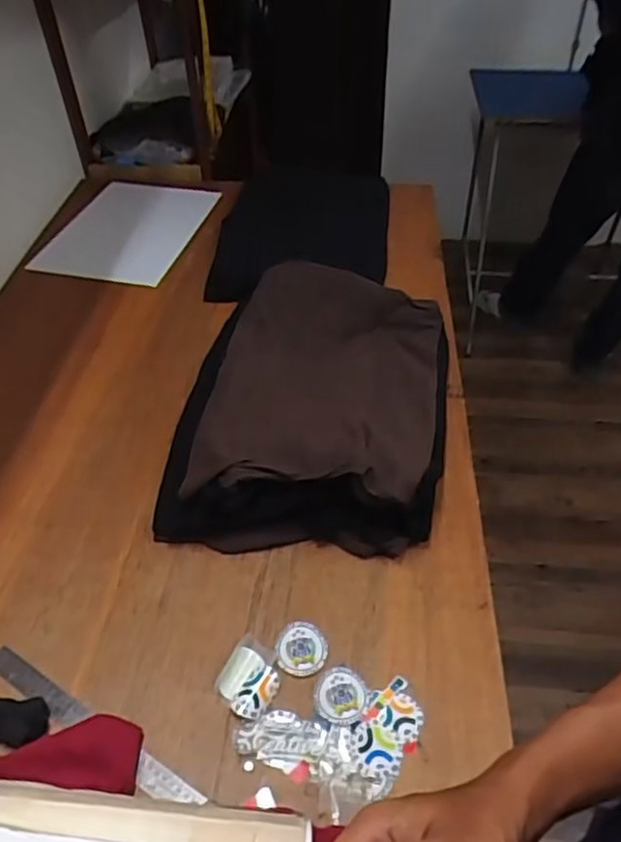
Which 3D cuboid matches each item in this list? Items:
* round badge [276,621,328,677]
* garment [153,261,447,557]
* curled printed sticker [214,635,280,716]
[{"bbox_3d":[-0.010,0.266,0.757,0.059,0.009,0.063,0,45,0],"label":"round badge"},{"bbox_3d":[0.013,-0.035,0.977,0.383,0.151,0.491,5,46,6],"label":"garment"},{"bbox_3d":[-0.068,0.289,0.731,0.070,0.015,0.075,27,52,25],"label":"curled printed sticker"}]

